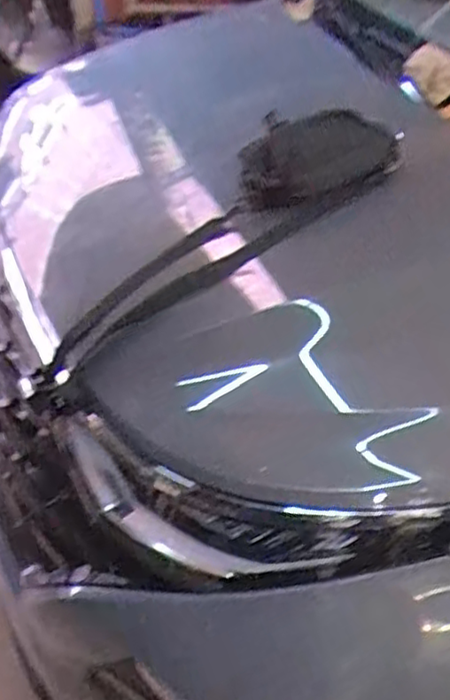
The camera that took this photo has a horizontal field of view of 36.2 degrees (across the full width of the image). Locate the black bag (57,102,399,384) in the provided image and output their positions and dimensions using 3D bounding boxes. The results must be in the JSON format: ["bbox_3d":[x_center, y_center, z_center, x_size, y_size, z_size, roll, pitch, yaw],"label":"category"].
[{"bbox_3d":[-0.012,-0.157,0.955,0.575,0.103,0.155,-35,47,-6],"label":"black bag"}]

